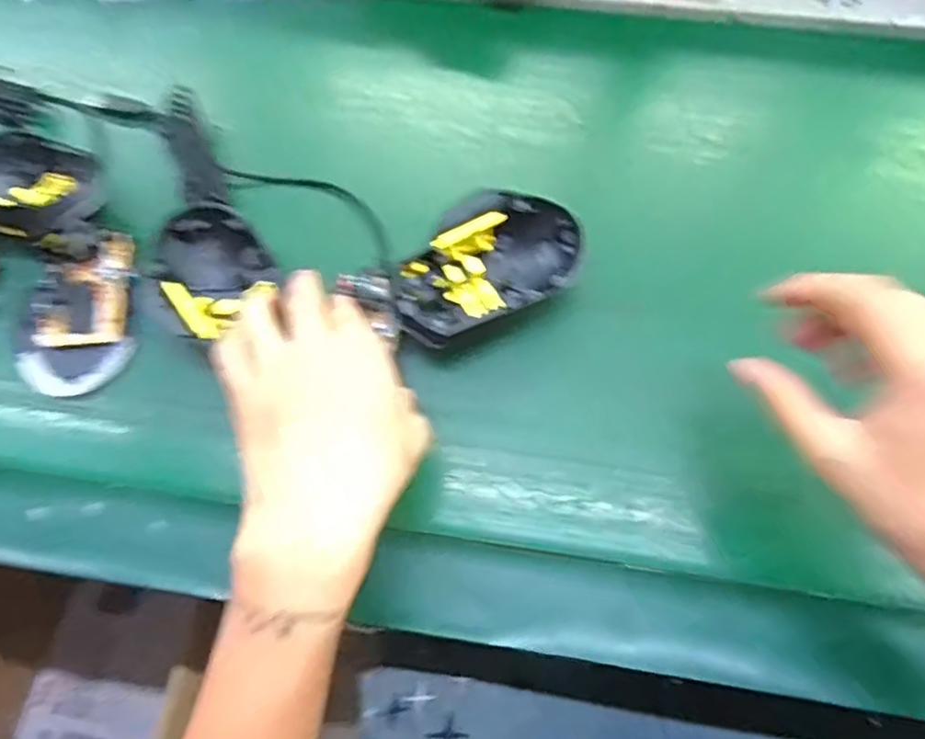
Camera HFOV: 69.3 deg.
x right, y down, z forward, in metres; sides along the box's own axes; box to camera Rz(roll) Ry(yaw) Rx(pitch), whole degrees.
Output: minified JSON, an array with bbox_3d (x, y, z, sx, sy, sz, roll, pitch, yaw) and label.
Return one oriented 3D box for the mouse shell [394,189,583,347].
[{"bbox_3d":[0.013,-0.060,0.405,0.122,0.046,0.071,-28,71,-9],"label":"mouse shell"}]

